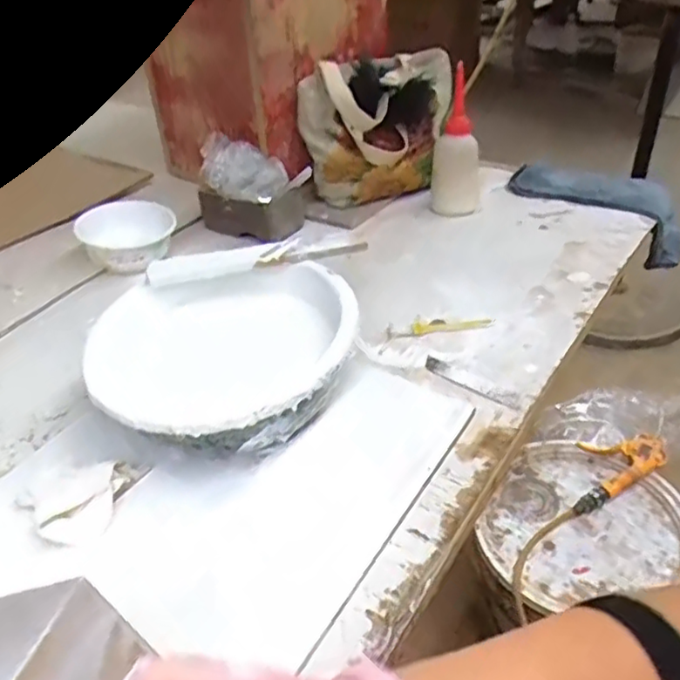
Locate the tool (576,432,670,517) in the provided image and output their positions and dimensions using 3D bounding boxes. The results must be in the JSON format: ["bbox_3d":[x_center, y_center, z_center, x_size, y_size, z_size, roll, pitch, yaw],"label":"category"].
[{"bbox_3d":[0.403,0.183,0.947,0.180,0.033,0.093,-21,41,-17],"label":"tool"}]

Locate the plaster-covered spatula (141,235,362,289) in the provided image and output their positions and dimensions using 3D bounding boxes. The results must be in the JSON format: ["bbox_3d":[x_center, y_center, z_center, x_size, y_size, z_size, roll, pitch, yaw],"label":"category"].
[{"bbox_3d":[-0.078,-0.078,0.581,0.193,0.010,0.046,-12,39,-7],"label":"plaster-covered spatula"}]

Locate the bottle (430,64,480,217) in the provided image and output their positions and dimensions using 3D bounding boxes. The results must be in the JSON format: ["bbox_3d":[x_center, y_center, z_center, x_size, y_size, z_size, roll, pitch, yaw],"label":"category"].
[{"bbox_3d":[0.147,-0.239,0.800,0.060,0.150,0.058,3,40,10],"label":"bottle"}]

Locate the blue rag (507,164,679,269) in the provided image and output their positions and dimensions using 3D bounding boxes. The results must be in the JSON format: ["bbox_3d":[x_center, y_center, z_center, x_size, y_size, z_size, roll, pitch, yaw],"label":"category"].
[{"bbox_3d":[0.355,-0.182,0.859,0.240,0.090,0.104,27,48,16],"label":"blue rag"}]

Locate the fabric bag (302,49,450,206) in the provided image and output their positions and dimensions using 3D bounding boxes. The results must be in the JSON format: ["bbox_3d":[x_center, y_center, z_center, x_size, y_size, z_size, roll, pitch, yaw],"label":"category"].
[{"bbox_3d":[0.061,-0.290,0.851,0.122,0.155,0.203,26,49,34],"label":"fabric bag"}]

